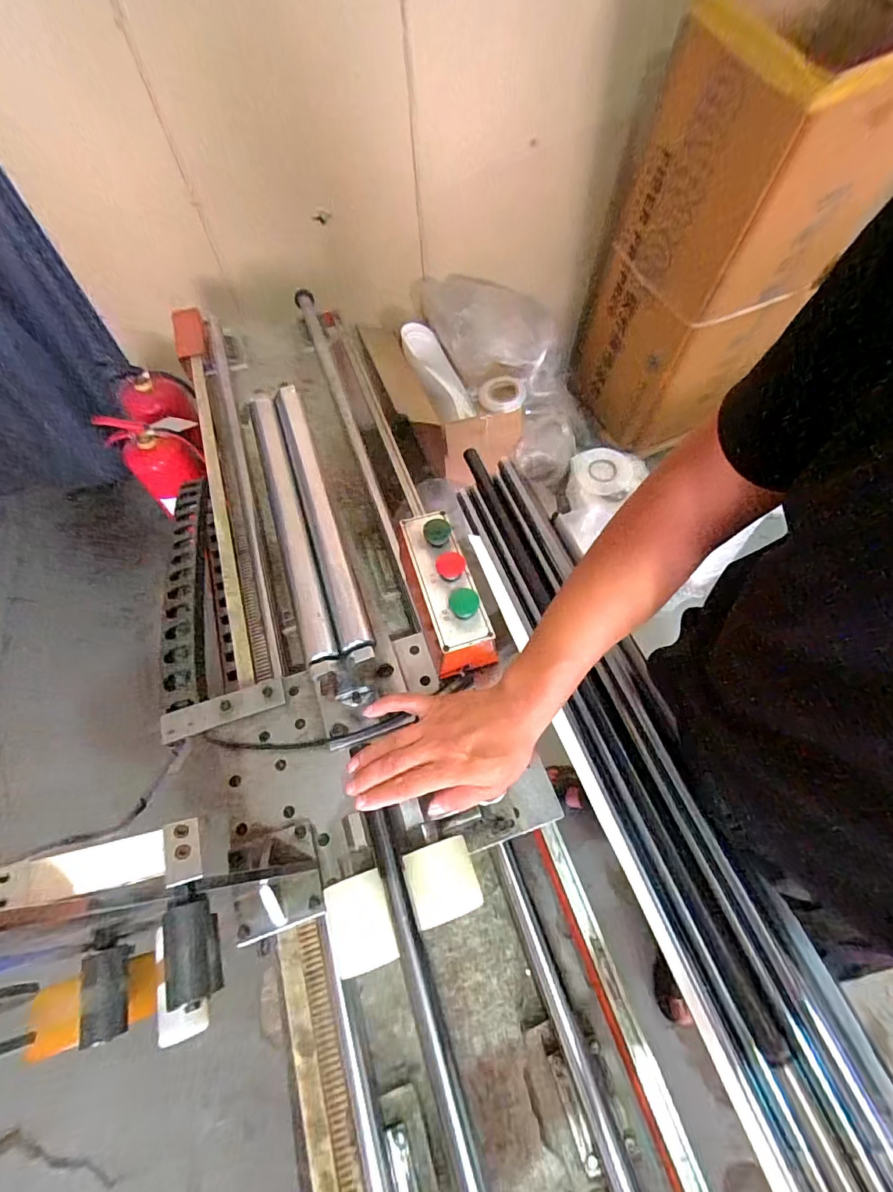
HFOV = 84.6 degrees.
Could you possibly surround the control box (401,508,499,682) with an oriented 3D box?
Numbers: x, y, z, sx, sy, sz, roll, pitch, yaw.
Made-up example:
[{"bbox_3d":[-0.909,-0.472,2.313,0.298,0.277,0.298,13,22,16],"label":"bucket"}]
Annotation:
[{"bbox_3d":[-0.007,-0.013,0.677,0.083,0.089,0.228,-17,72,-7],"label":"control box"}]

